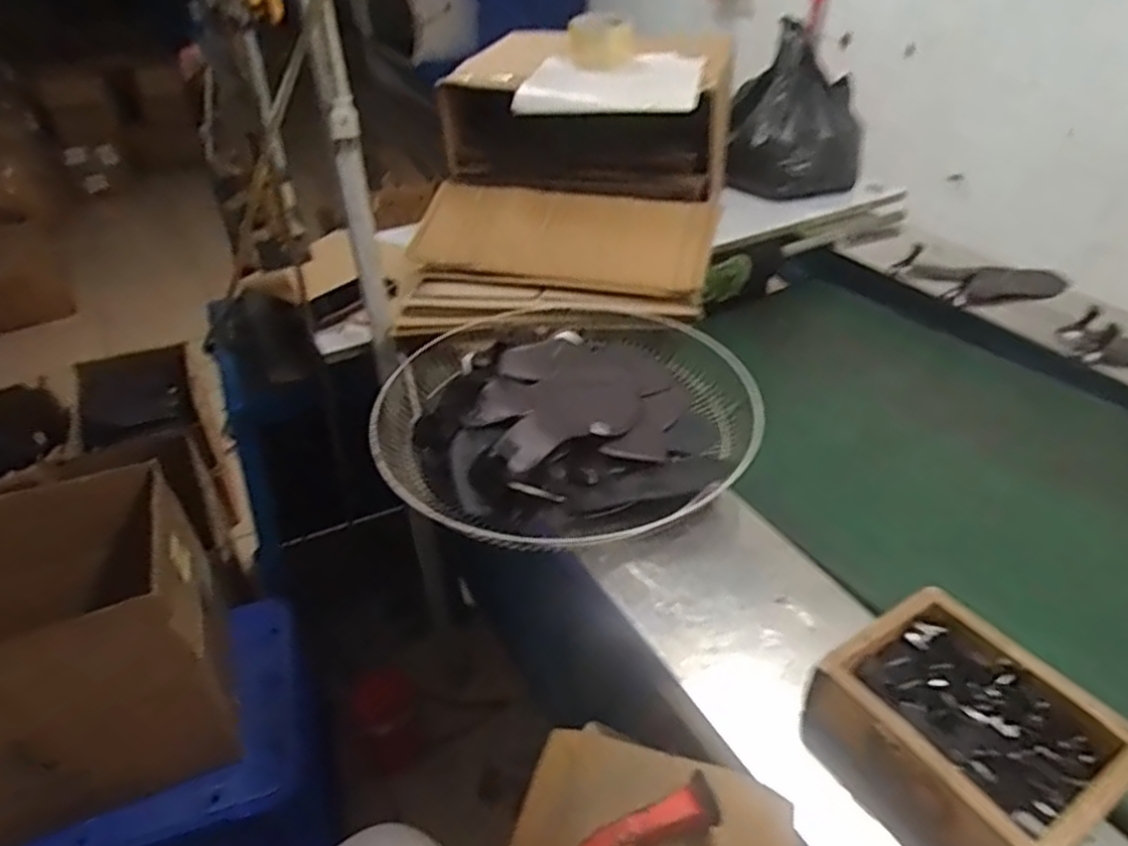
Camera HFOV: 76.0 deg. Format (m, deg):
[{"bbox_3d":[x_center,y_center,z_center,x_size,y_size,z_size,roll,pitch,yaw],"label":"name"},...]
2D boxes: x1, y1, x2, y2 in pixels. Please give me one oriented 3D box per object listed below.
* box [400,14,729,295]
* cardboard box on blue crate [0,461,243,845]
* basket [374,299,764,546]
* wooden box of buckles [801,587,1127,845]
[{"bbox_3d":[0.030,-0.439,1.194,0.463,0.274,0.476,5,37,9],"label":"box"},{"bbox_3d":[-0.761,0.335,1.027,0.477,0.376,0.339,-16,39,-19],"label":"cardboard box on blue crate"},{"bbox_3d":[0.004,-0.025,0.864,0.427,0.103,0.434,2,36,5],"label":"basket"},{"bbox_3d":[0.304,0.238,0.552,0.165,0.076,0.180,-22,41,-26],"label":"wooden box of buckles"}]

